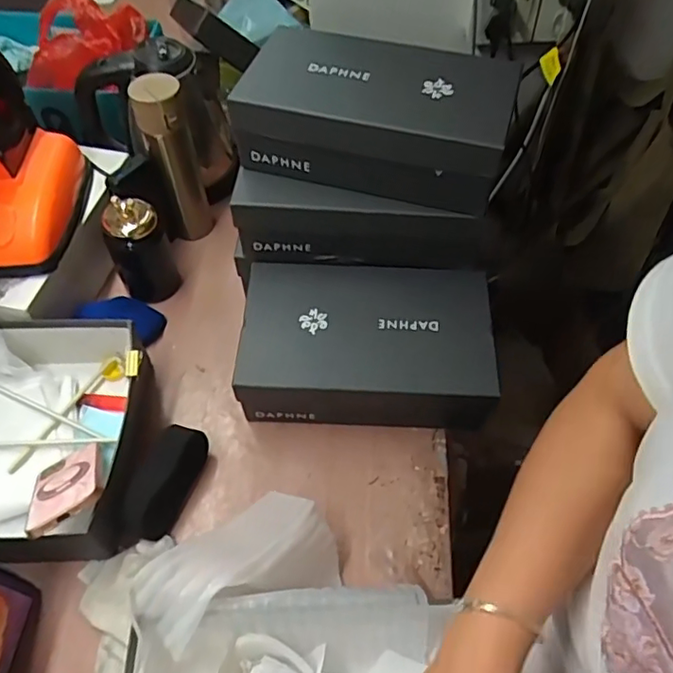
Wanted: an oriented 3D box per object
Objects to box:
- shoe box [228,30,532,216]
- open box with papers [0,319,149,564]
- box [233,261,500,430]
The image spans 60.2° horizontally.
[{"bbox_3d":[0.049,-0.260,0.670,0.282,0.100,0.167,14,57,9],"label":"shoe box"},{"bbox_3d":[-0.391,0.104,0.644,0.325,0.124,0.285,4,56,2],"label":"open box with papers"},{"bbox_3d":[0.037,0.014,0.725,0.292,0.114,0.185,3,56,1],"label":"box"}]

